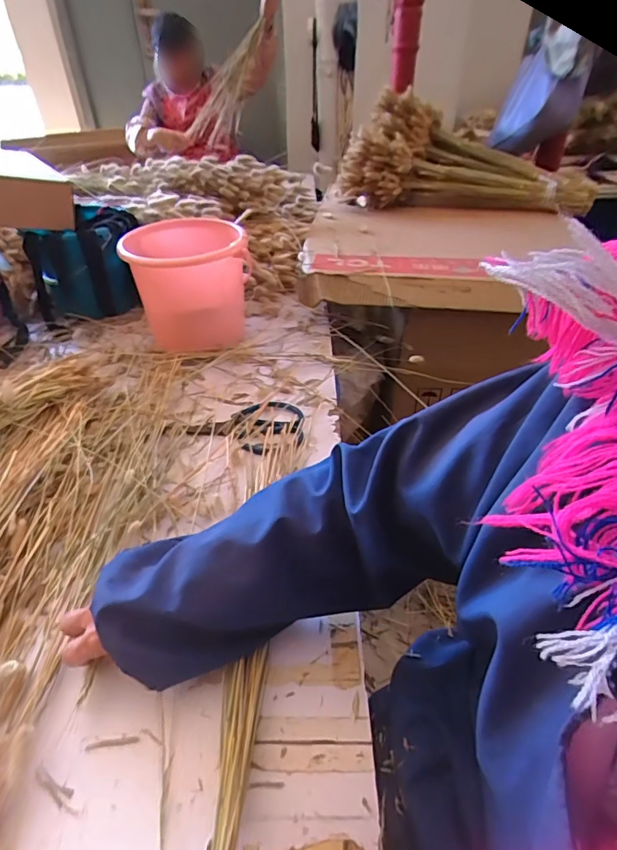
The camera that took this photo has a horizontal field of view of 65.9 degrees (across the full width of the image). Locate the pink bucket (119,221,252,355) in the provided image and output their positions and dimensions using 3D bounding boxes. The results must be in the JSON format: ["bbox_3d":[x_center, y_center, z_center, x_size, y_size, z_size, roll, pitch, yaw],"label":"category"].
[{"bbox_3d":[-0.210,-0.241,0.870,0.207,0.192,0.177,-17,42,-19],"label":"pink bucket"}]

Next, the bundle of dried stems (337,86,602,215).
[{"bbox_3d":[0.405,-0.656,1.175,0.618,0.215,0.187,2,39,3],"label":"bundle of dried stems"}]

